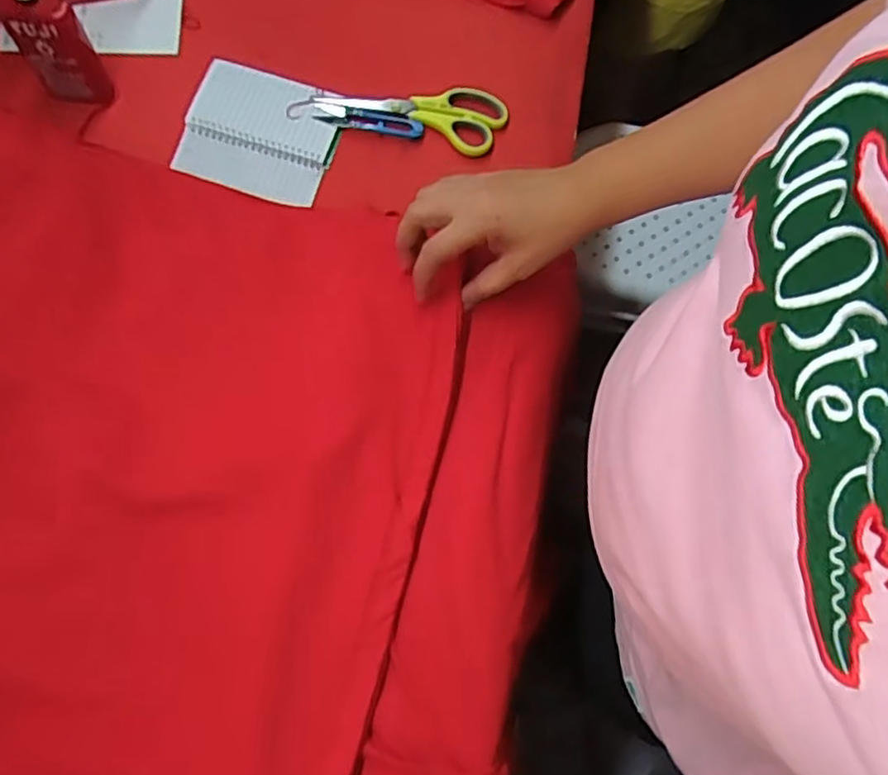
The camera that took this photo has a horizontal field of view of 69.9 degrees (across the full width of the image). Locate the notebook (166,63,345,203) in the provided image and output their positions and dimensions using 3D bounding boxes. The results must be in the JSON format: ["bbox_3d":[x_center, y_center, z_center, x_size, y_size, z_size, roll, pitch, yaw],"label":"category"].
[{"bbox_3d":[-0.174,-0.240,0.600,0.137,0.015,0.128,16,72,3],"label":"notebook"}]

